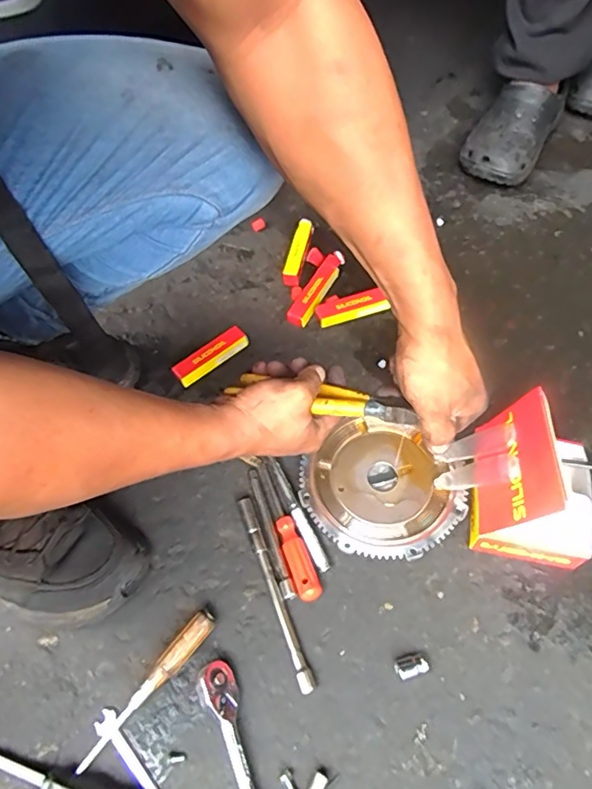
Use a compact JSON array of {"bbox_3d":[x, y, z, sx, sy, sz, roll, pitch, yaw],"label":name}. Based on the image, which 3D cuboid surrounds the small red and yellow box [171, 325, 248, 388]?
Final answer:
[{"bbox_3d":[-0.115,-0.053,0.713,0.106,0.023,0.028,-36,64,-16],"label":"small red and yellow box"}]

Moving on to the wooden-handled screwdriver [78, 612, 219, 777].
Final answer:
[{"bbox_3d":[-0.143,0.285,0.513,0.022,0.027,0.169,36,68,22],"label":"wooden-handled screwdriver"}]

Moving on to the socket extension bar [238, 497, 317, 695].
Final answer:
[{"bbox_3d":[-0.024,0.203,0.560,0.015,0.014,0.207,-20,60,-8],"label":"socket extension bar"}]

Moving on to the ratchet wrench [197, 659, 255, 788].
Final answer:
[{"bbox_3d":[-0.049,0.341,0.466,0.032,0.028,0.196,-18,60,-7],"label":"ratchet wrench"}]

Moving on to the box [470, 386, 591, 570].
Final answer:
[{"bbox_3d":[0.246,0.090,0.540,0.116,0.131,0.131,8,60,10],"label":"box"}]

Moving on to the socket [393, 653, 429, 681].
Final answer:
[{"bbox_3d":[0.111,0.262,0.512,0.031,0.021,0.020,-17,60,-7],"label":"socket"}]

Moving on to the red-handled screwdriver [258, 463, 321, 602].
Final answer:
[{"bbox_3d":[-0.013,0.146,0.582,0.026,0.023,0.164,-20,60,-8],"label":"red-handled screwdriver"}]

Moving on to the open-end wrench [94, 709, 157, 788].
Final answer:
[{"bbox_3d":[-0.150,0.339,0.488,0.107,0.012,0.020,37,68,22],"label":"open-end wrench"}]

